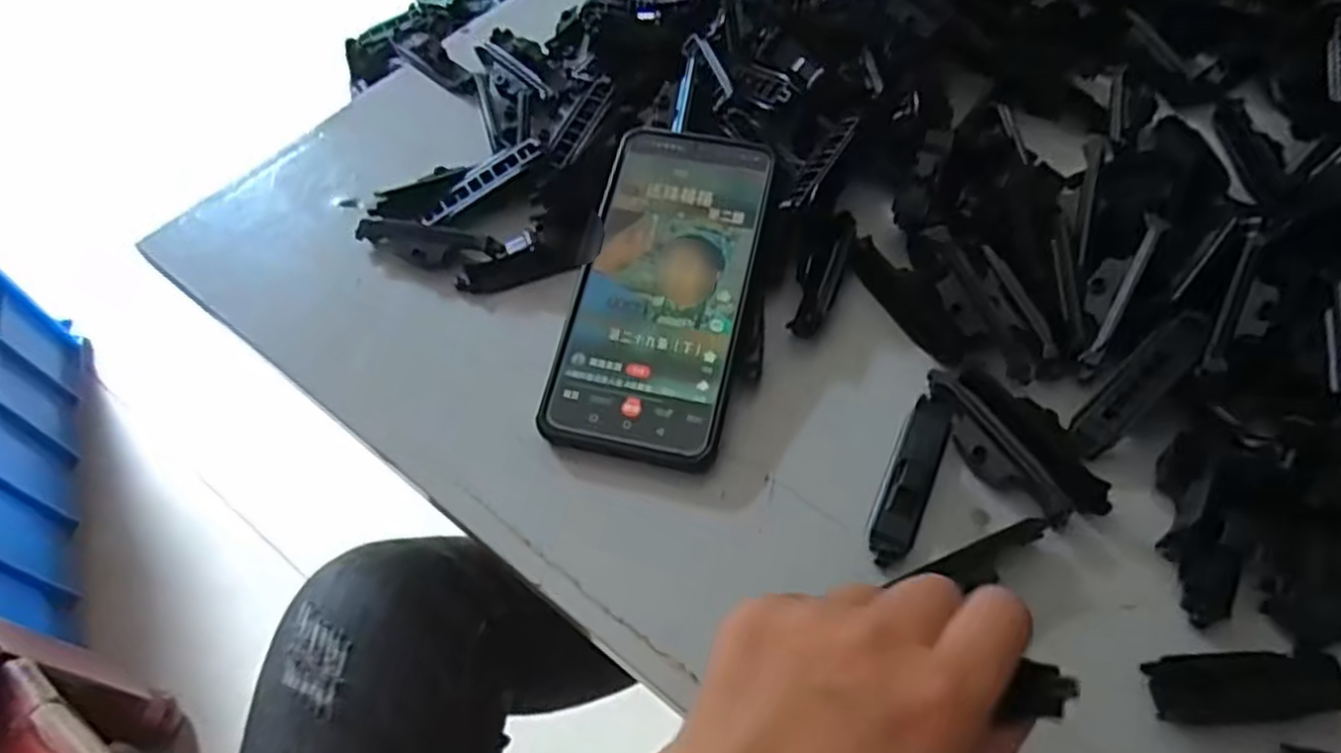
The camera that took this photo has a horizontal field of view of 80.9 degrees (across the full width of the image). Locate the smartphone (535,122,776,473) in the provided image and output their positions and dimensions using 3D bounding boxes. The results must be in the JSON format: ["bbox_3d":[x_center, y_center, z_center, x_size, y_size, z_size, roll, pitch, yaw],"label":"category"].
[{"bbox_3d":[-0.002,-0.044,0.367,0.078,0.005,0.169,11,69,8],"label":"smartphone"}]

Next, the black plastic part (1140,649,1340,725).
[{"bbox_3d":[0.205,0.110,0.279,0.066,0.007,0.022,-3,57,1],"label":"black plastic part"}]

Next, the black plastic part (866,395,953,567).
[{"bbox_3d":[0.101,0.042,0.329,0.020,0.016,0.077,21,61,15],"label":"black plastic part"}]

